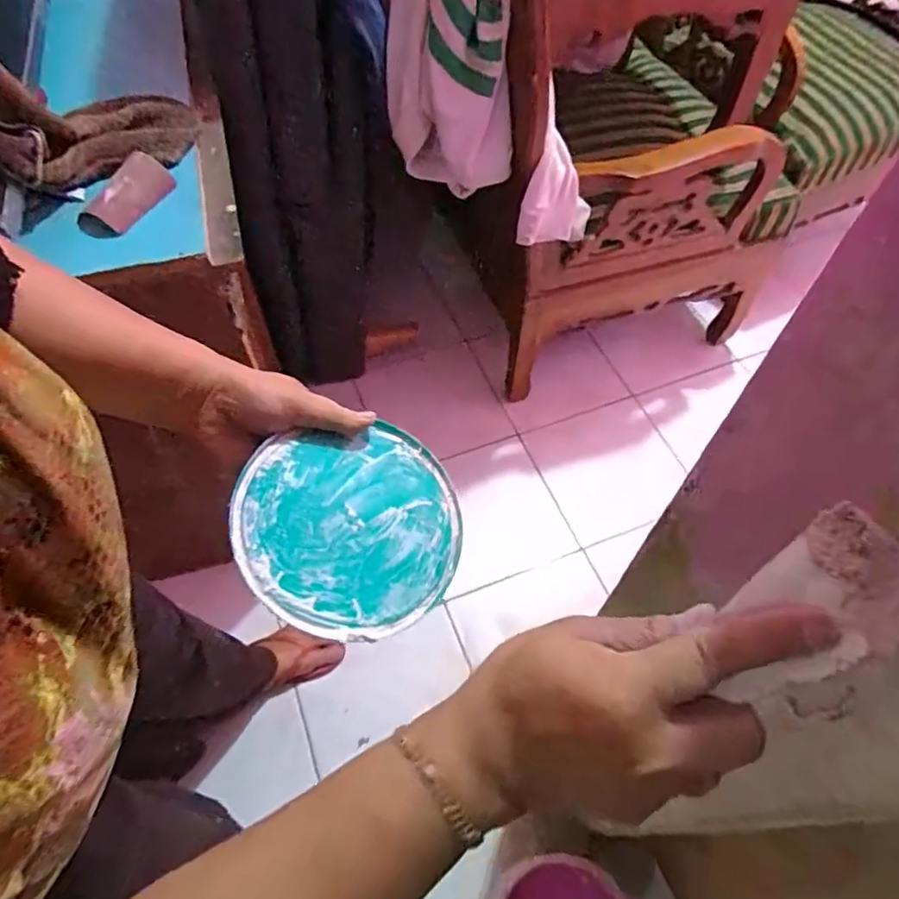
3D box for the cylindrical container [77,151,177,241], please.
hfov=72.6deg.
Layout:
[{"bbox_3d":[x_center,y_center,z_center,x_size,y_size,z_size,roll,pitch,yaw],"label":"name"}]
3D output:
[{"bbox_3d":[-0.351,-0.276,0.667,0.043,0.038,0.117,23,58,16],"label":"cylindrical container"}]

